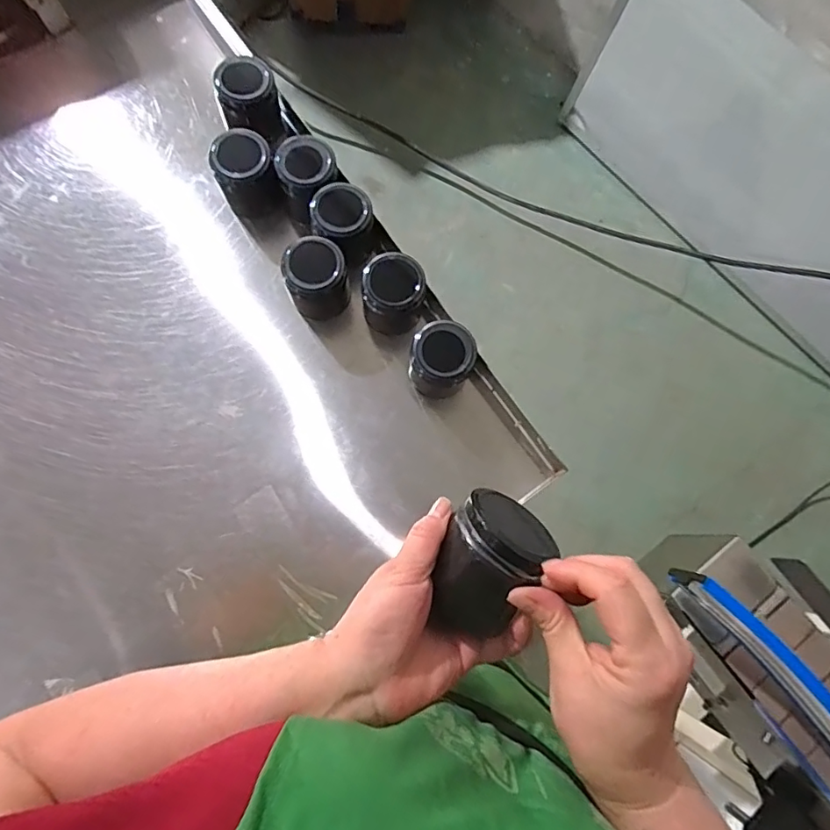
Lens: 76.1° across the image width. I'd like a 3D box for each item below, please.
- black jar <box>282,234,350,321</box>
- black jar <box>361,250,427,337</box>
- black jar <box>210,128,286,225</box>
[{"bbox_3d":[-0.108,-0.150,0.582,0.063,0.084,0.058,0,78,-2],"label":"black jar"},{"bbox_3d":[-0.023,-0.132,0.584,0.064,0.077,0.063,0,76,-1],"label":"black jar"},{"bbox_3d":[-0.187,-0.265,0.600,0.064,0.089,0.068,0,78,-2],"label":"black jar"}]

